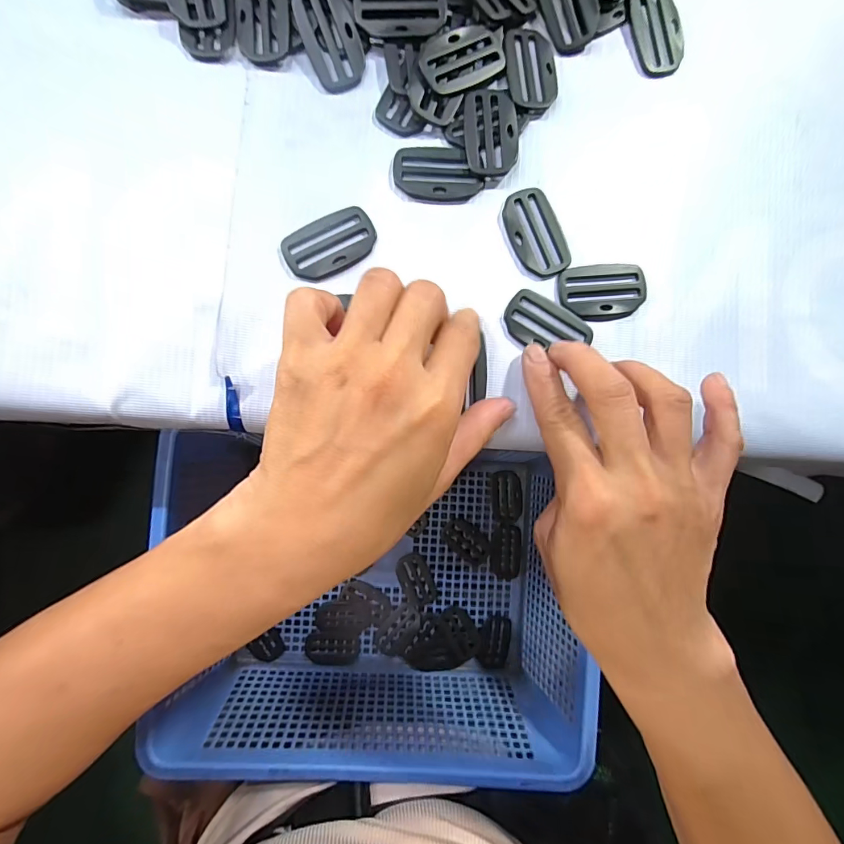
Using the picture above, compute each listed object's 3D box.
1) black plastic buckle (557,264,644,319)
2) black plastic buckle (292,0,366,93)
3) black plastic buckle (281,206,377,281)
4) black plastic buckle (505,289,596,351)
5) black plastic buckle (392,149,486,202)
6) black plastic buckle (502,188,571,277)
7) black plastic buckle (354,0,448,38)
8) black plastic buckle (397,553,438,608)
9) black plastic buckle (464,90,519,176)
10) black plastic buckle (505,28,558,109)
[{"bbox_3d":[0.094,-0.068,0.230,0.046,0.004,0.028,-5,88,-5],"label":"black plastic buckle"},{"bbox_3d":[-0.045,-0.194,0.225,0.028,0.004,0.047,-20,102,-2],"label":"black plastic buckle"},{"bbox_3d":[-0.046,-0.090,0.221,0.046,0.004,0.030,-31,90,-5],"label":"black plastic buckle"},{"bbox_3d":[0.064,-0.048,0.227,0.045,0.004,0.027,30,85,-3],"label":"black plastic buckle"},{"bbox_3d":[0.009,-0.128,0.228,0.045,0.004,0.027,4,87,-4],"label":"black plastic buckle"},{"bbox_3d":[0.060,-0.098,0.229,0.028,0.004,0.046,-20,89,-5],"label":"black plastic buckle"},{"bbox_3d":[-0.011,-0.209,0.226,0.046,0.005,0.026,-2,87,-5],"label":"black plastic buckle"},{"bbox_3d":[-0.005,0.140,0.395,0.027,0.004,0.046,-21,89,-6],"label":"black plastic buckle"},{"bbox_3d":[0.036,-0.150,0.230,0.028,0.004,0.043,-4,87,-5],"label":"black plastic buckle"},{"bbox_3d":[0.058,-0.187,0.235,0.027,0.004,0.043,-7,88,-5],"label":"black plastic buckle"}]

